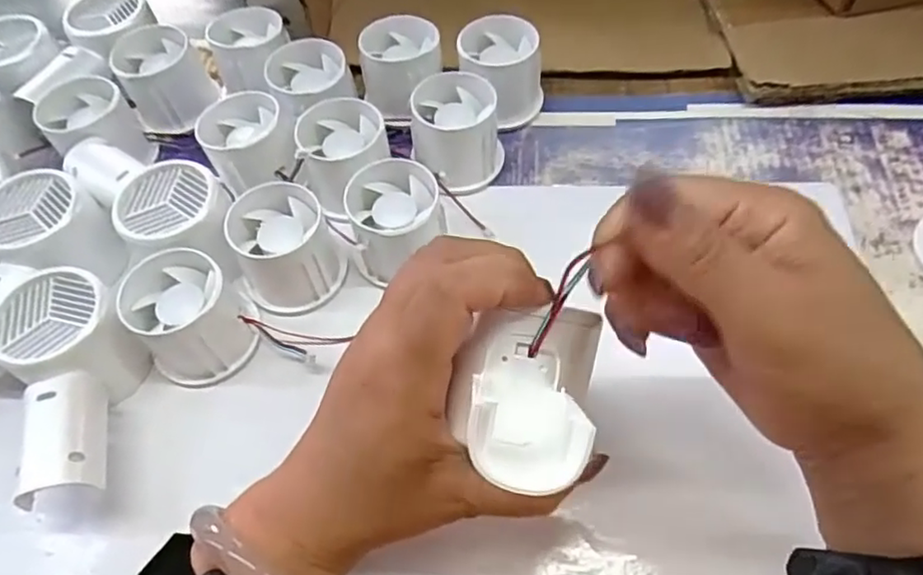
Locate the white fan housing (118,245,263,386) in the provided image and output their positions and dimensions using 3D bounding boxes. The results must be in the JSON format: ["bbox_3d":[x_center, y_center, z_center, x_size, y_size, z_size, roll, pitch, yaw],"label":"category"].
[{"bbox_3d":[-0.142,0.014,0.340,0.055,0.047,0.057,-2,58,3],"label":"white fan housing"}]

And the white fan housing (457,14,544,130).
[{"bbox_3d":[0.024,-0.140,0.425,0.056,0.052,0.048,36,67,23],"label":"white fan housing"}]

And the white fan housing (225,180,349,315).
[{"bbox_3d":[-0.097,-0.021,0.359,0.056,0.050,0.052,-2,58,3],"label":"white fan housing"}]

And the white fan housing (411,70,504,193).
[{"bbox_3d":[-0.002,-0.092,0.396,0.051,0.046,0.060,-5,58,1],"label":"white fan housing"}]

